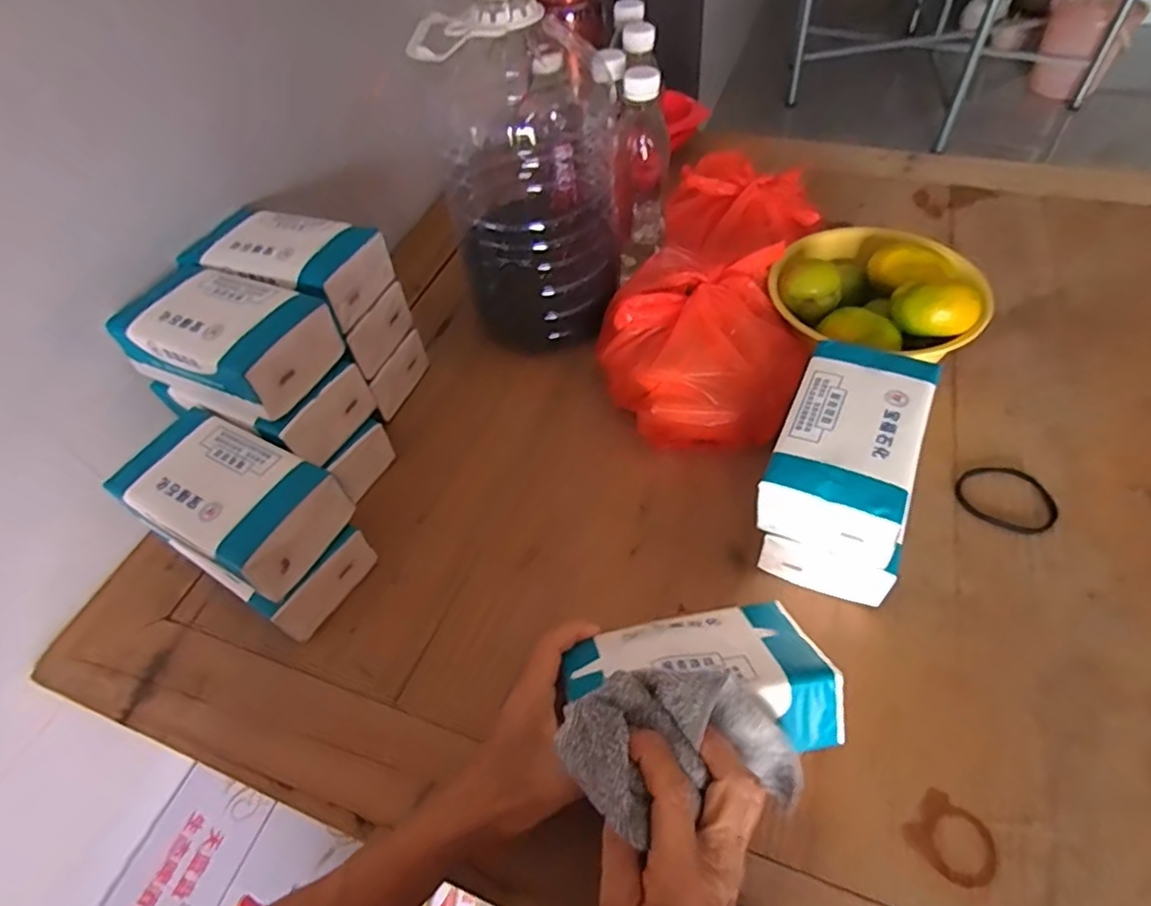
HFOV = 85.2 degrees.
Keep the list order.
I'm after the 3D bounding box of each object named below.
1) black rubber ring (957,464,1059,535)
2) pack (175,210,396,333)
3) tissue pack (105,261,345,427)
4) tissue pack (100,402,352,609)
[{"bbox_3d":[0.359,0.037,0.520,0.072,0.007,0.062,31,61,25],"label":"black rubber ring"},{"bbox_3d":[-0.256,-0.169,0.560,0.163,0.054,0.096,14,56,16],"label":"pack"},{"bbox_3d":[-0.282,-0.093,0.508,0.165,0.064,0.107,24,59,23],"label":"tissue pack"},{"bbox_3d":[-0.260,0.034,0.476,0.152,0.052,0.092,22,58,21],"label":"tissue pack"}]

